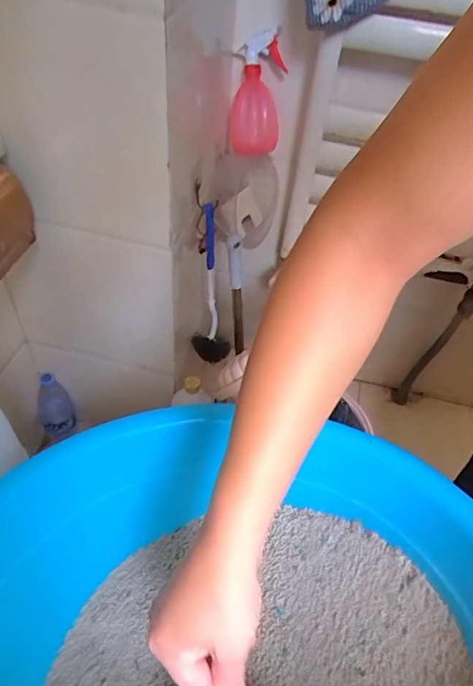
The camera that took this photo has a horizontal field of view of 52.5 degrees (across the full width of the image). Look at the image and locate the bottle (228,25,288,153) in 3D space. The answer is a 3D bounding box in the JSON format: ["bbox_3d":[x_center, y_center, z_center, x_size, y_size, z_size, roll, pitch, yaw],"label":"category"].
[{"bbox_3d":[0.038,-0.460,0.891,0.093,0.177,0.100,4,46,-2],"label":"bottle"}]

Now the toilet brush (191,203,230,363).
[{"bbox_3d":[-0.044,-0.101,0.940,0.077,0.336,0.076,10,46,4],"label":"toilet brush"}]

